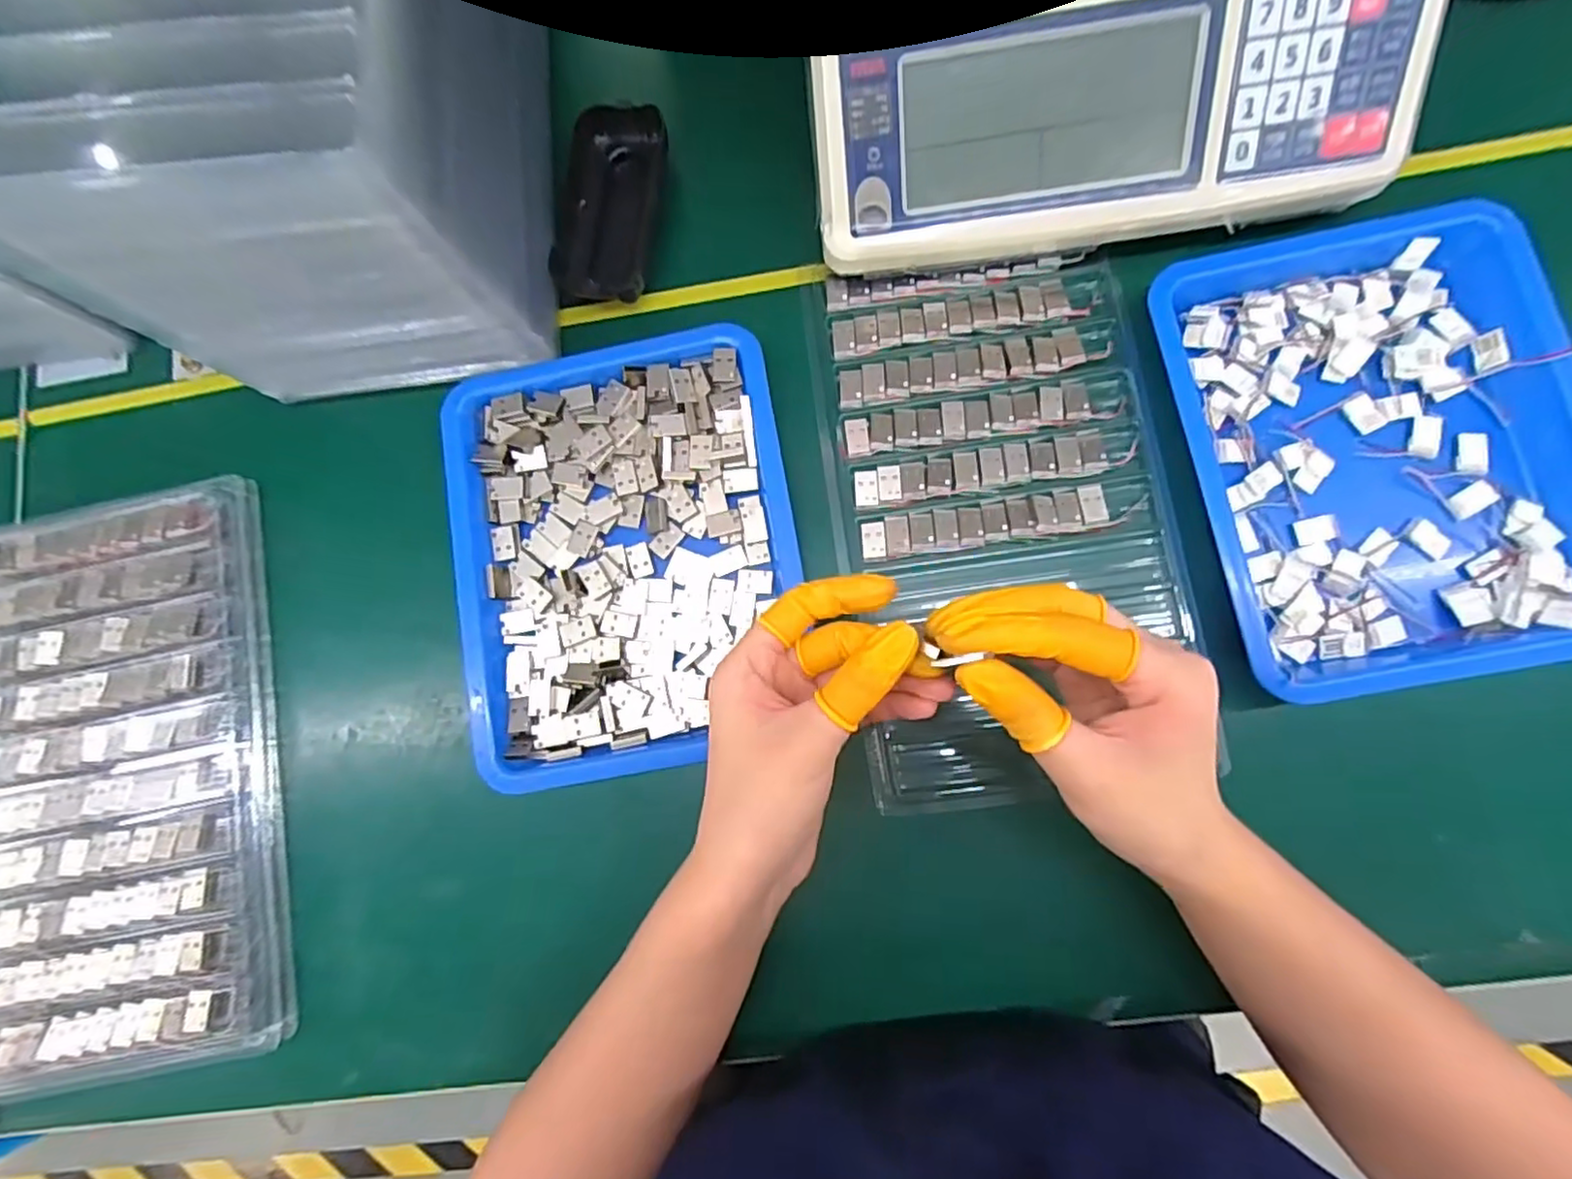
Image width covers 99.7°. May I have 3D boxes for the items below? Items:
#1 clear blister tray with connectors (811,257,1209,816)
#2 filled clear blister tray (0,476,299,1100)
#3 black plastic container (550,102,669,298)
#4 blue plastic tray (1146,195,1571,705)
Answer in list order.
[{"bbox_3d":[0.110,-0.035,0.339,0.160,0.017,0.270,-7,81,3],"label":"clear blister tray with connectors"},{"bbox_3d":[-0.357,0.098,0.358,0.166,0.028,0.294,-11,81,2],"label":"filled clear blister tray"},{"bbox_3d":[-0.099,-0.214,0.373,0.051,0.023,0.105,6,82,5],"label":"black plastic container"},{"bbox_3d":[0.276,-0.067,0.313,0.168,0.028,0.219,-10,81,2],"label":"blue plastic tray"}]

